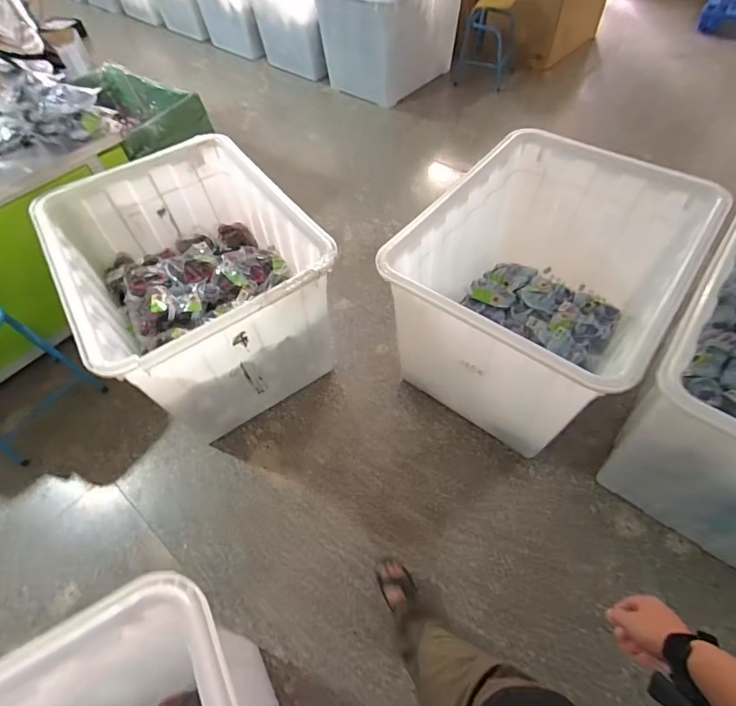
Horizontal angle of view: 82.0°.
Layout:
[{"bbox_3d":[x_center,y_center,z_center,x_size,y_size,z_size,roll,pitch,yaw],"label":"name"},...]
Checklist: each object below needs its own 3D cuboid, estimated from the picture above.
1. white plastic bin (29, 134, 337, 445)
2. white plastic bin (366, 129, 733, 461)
[{"bbox_3d":[-0.616,-0.244,1.611,0.724,0.603,0.946,-29,58,-16],"label":"white plastic bin"},{"bbox_3d":[0.558,-0.194,1.488,0.764,0.637,0.834,34,63,24],"label":"white plastic bin"}]

